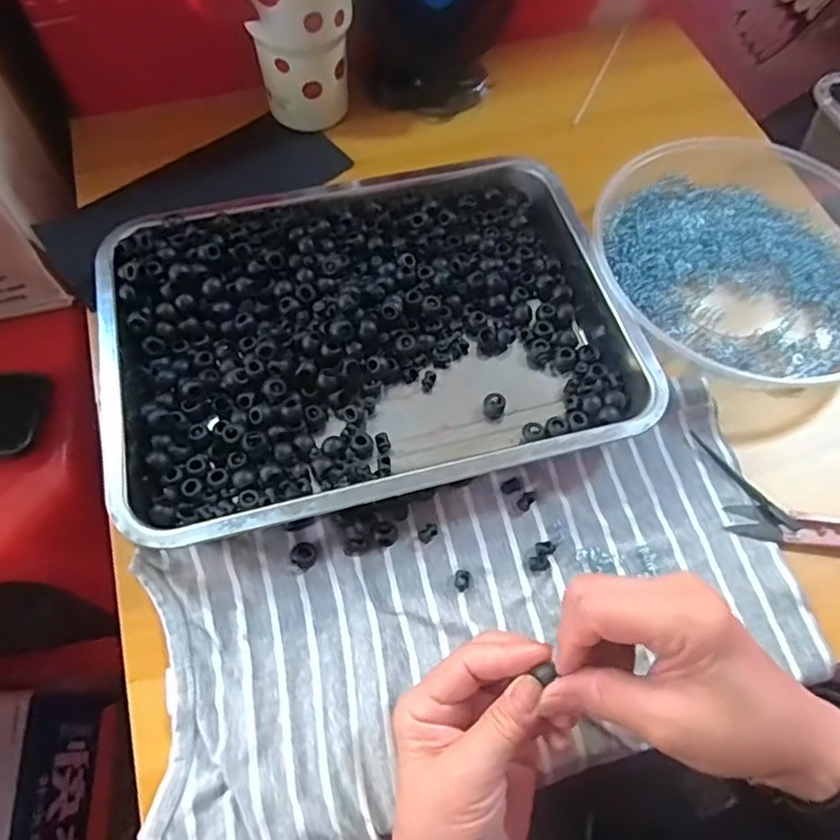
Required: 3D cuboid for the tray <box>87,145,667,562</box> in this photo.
[{"bbox_3d":[-0.036,-0.066,0.437,0.339,0.044,0.255,-15,65,-8],"label":"tray"}]

